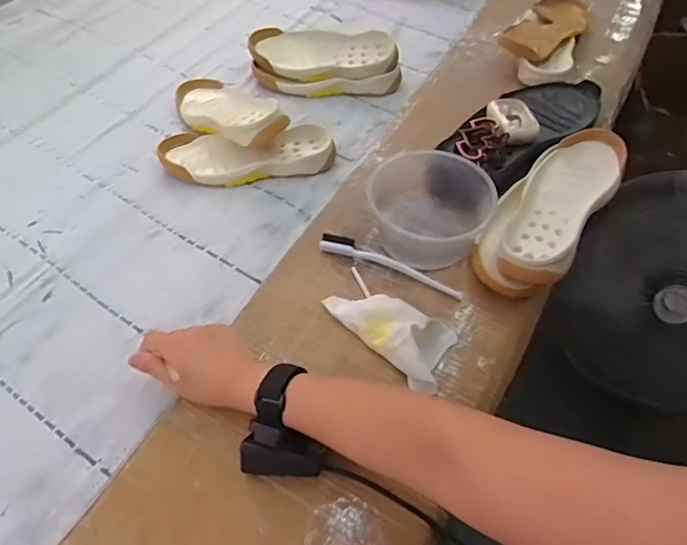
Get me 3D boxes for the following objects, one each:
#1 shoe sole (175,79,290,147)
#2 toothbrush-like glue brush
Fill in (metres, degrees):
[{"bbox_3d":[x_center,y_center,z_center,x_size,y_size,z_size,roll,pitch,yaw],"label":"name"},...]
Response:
[{"bbox_3d":[-0.171,-0.235,0.761,0.088,0.035,0.226,-36,48,-25],"label":"shoe sole"},{"bbox_3d":[0.055,-0.012,0.579,0.165,0.011,0.031,20,55,12],"label":"toothbrush-like glue brush"}]

